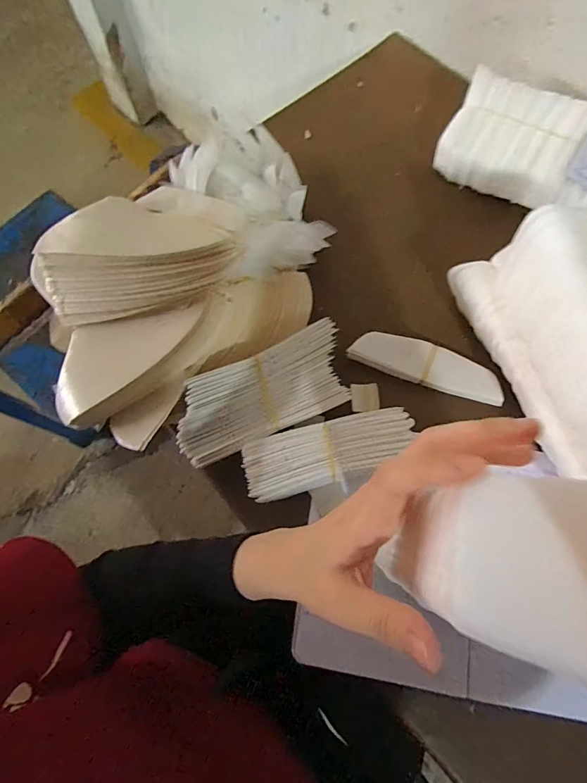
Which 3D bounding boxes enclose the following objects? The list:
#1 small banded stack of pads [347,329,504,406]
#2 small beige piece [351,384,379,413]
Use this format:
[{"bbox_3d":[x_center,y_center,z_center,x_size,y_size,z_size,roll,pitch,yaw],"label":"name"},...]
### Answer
[{"bbox_3d":[0.159,-0.035,0.499,0.178,0.015,0.051,19,72,8],"label":"small banded stack of pads"},{"bbox_3d":[0.087,0.008,0.499,0.034,0.004,0.035,1,71,-7],"label":"small beige piece"}]

